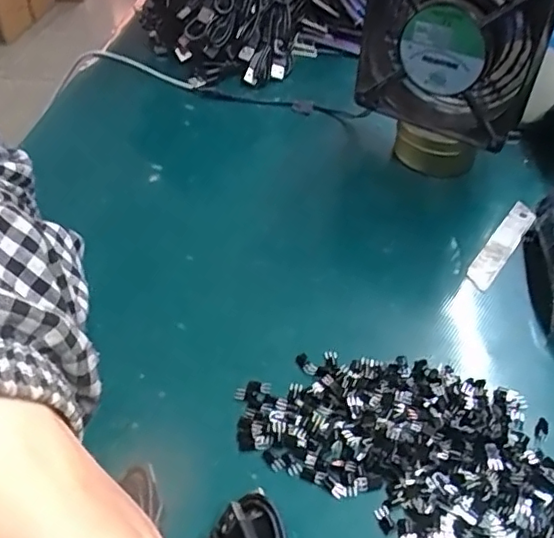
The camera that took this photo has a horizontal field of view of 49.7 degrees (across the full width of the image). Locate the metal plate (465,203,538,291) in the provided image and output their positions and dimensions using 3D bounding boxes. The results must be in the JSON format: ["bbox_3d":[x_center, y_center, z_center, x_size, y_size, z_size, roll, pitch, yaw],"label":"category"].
[{"bbox_3d":[0.155,-0.017,0.410,0.018,0.006,0.086,30,57,24],"label":"metal plate"}]

